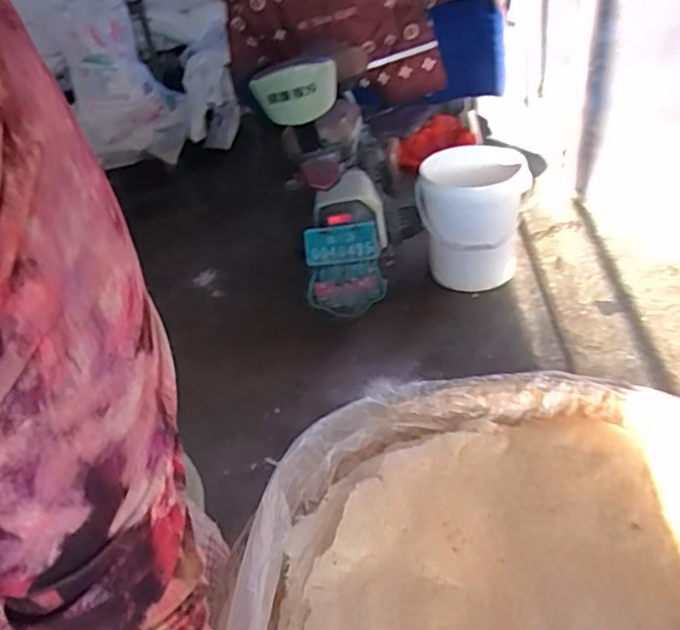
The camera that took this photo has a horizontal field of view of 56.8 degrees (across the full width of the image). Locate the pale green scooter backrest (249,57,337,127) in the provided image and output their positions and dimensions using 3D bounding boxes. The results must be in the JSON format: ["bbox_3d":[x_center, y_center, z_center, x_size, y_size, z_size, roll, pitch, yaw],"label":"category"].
[{"bbox_3d":[-0.103,-0.490,1.385,0.190,0.129,0.093,-3,36,6],"label":"pale green scooter backrest"}]

